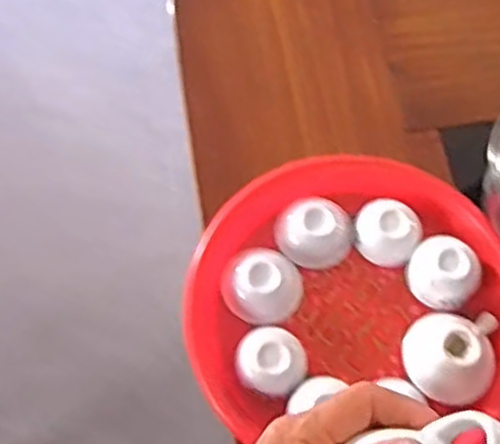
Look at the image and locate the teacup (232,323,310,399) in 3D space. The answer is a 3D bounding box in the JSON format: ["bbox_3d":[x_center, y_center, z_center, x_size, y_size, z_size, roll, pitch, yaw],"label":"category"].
[{"bbox_3d":[0.016,0.106,0.568,0.051,0.026,0.051,0,67,-1],"label":"teacup"}]

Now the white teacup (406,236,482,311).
[{"bbox_3d":[0.152,0.039,0.590,0.051,0.033,0.053,0,67,-1],"label":"white teacup"}]

